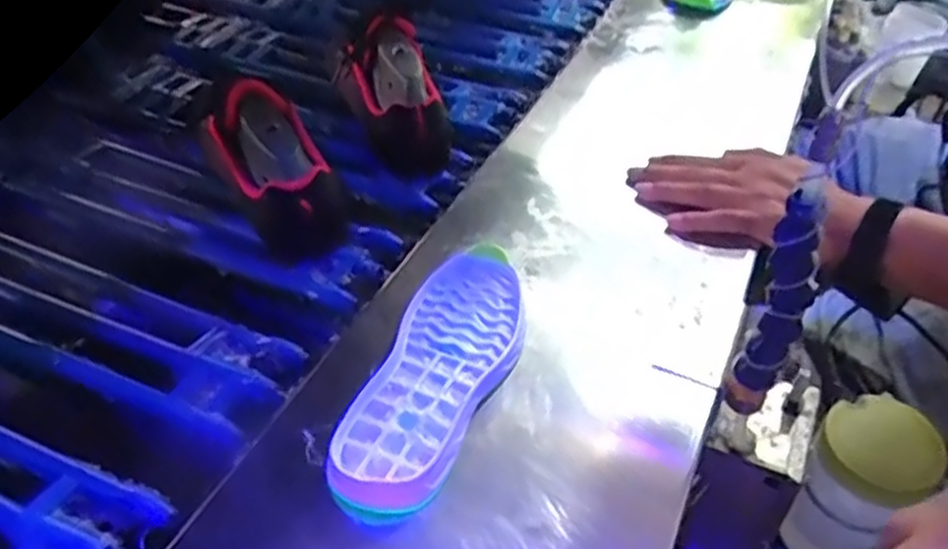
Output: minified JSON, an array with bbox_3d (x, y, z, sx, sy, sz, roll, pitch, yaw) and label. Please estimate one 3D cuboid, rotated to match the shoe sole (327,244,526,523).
[{"bbox_3d":[-0.021,0.059,0.485,0.079,0.021,0.209,15,44,11],"label":"shoe sole"}]

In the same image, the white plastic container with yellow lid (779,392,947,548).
[{"bbox_3d":[0.265,0.155,0.540,0.064,0.134,0.068,-29,52,-31],"label":"white plastic container with yellow lid"}]

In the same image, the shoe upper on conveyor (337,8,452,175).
[{"bbox_3d":[-0.070,-0.157,0.710,0.068,0.121,0.138,-15,46,-19],"label":"shoe upper on conveyor"}]

